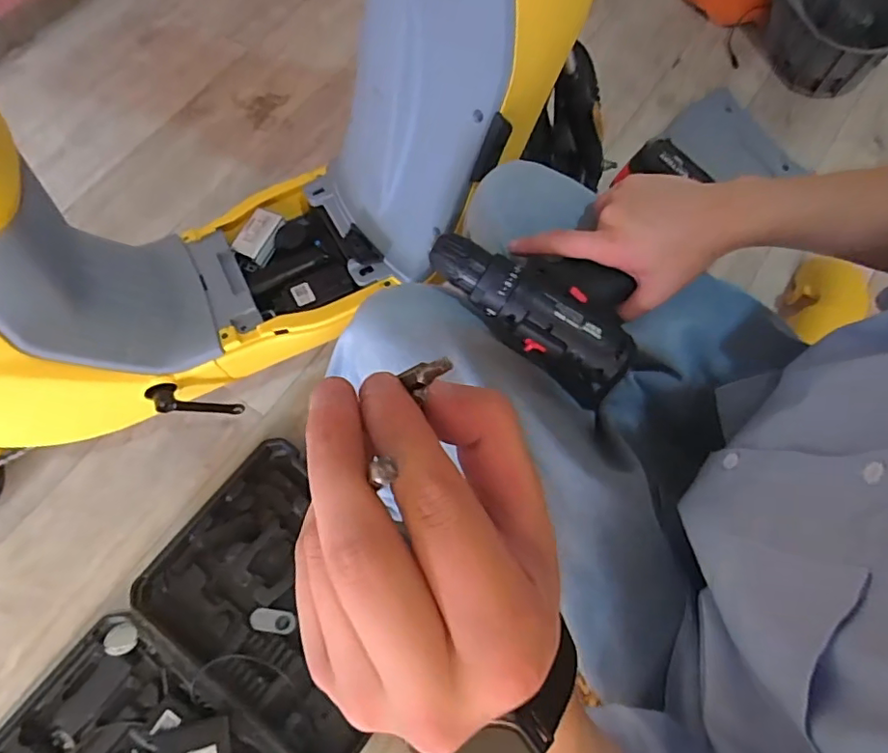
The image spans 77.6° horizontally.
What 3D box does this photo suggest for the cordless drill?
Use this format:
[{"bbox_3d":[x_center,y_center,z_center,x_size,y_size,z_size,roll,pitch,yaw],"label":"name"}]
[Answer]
[{"bbox_3d":[0.116,-0.110,0.453,0.168,0.065,0.203,38,69,14],"label":"cordless drill"}]

